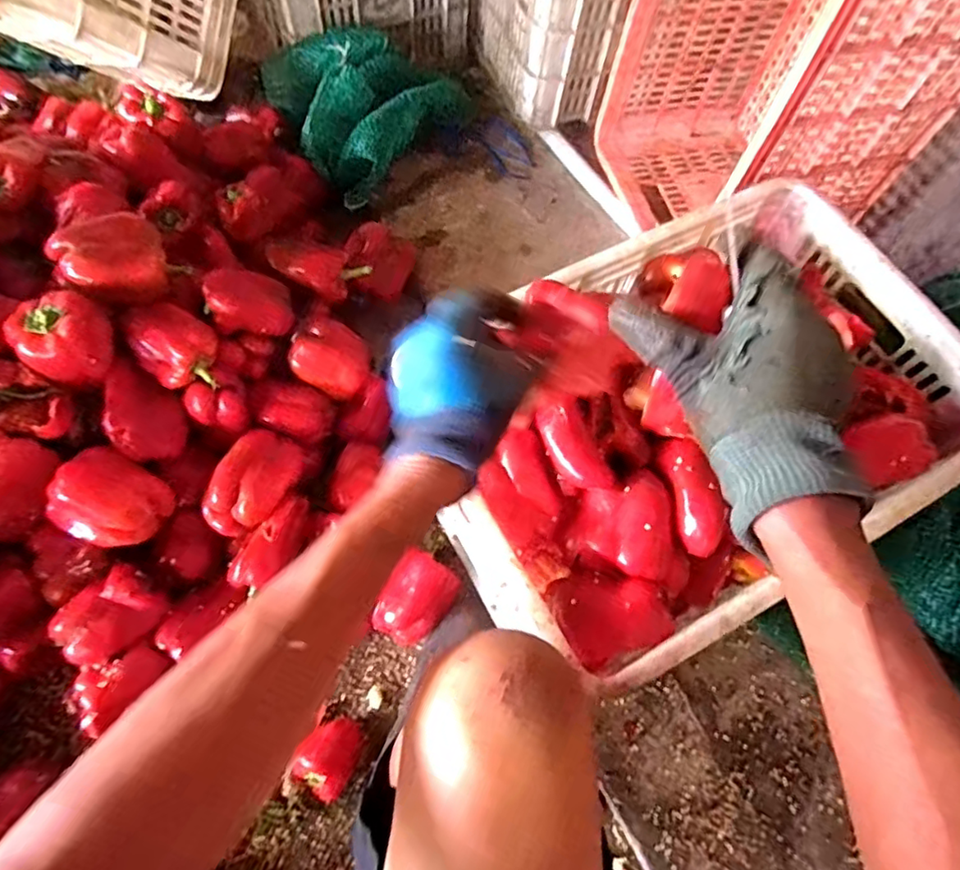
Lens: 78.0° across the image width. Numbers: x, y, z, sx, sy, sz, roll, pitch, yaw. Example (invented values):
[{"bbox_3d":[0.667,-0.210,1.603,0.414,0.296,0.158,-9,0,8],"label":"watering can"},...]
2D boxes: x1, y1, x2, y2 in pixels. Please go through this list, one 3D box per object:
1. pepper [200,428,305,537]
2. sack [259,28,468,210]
[{"bbox_3d":[-0.281,0.060,0.731,0.078,0.071,0.126,26,68,9],"label":"pepper"},{"bbox_3d":[-0.196,-0.599,1.013,0.299,0.120,0.325,-35,72,-16],"label":"sack"}]

